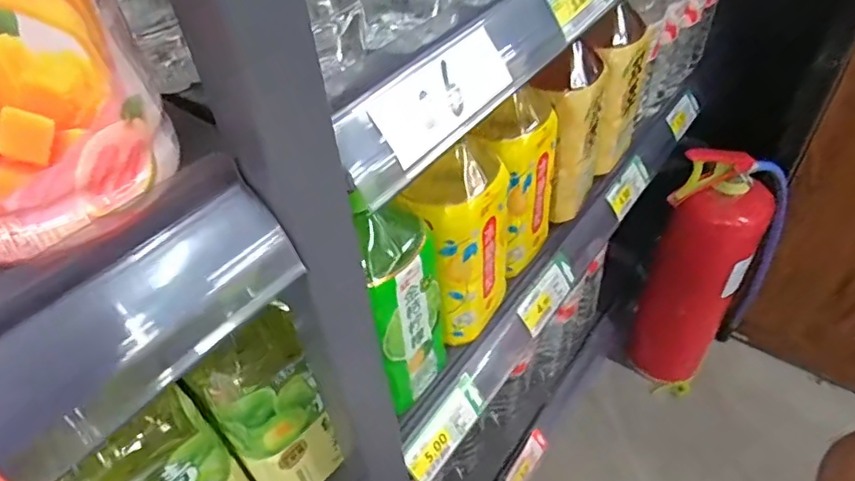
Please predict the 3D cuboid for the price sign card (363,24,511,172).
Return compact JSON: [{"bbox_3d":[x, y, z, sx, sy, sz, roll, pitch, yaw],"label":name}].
[{"bbox_3d":[0.010,-0.073,0.281,0.095,0.033,0.004,-45,19,-33],"label":"price sign card"}]

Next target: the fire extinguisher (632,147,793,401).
[{"bbox_3d":[0.431,0.066,0.894,0.159,0.473,0.173,23,51,27],"label":"fire extinguisher"}]

